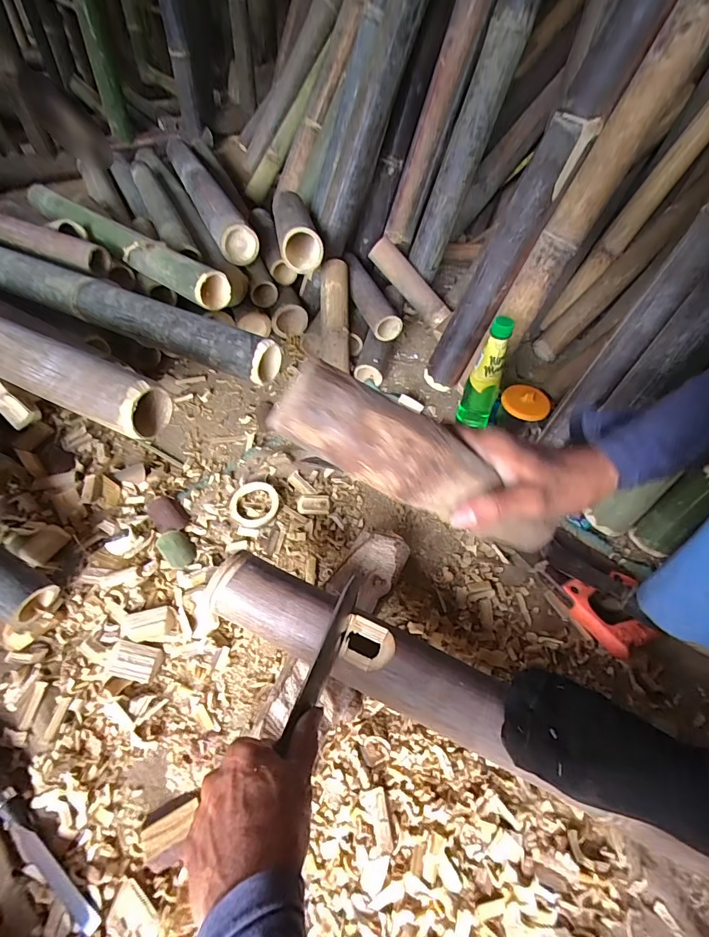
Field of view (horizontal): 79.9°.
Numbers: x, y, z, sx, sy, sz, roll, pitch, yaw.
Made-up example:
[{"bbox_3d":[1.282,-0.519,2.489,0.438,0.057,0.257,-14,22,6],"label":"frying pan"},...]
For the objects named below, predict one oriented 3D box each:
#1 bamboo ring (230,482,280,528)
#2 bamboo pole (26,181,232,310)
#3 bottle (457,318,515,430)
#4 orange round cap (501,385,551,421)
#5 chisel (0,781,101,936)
[{"bbox_3d":[-0.150,0.052,0.632,0.071,0.012,0.073,2,52,-3],"label":"bamboo ring"},{"bbox_3d":[-0.412,-0.407,0.752,0.519,0.061,0.062,34,56,21],"label":"bamboo pole"},{"bbox_3d":[0.218,-0.145,0.698,0.057,0.220,0.052,20,53,10],"label":"bottle"},{"bbox_3d":[0.289,-0.112,0.709,0.069,0.012,0.074,1,70,-4],"label":"orange round cap"},{"bbox_3d":[-0.319,0.327,0.395,0.239,0.028,0.020,34,57,20],"label":"chisel"}]

